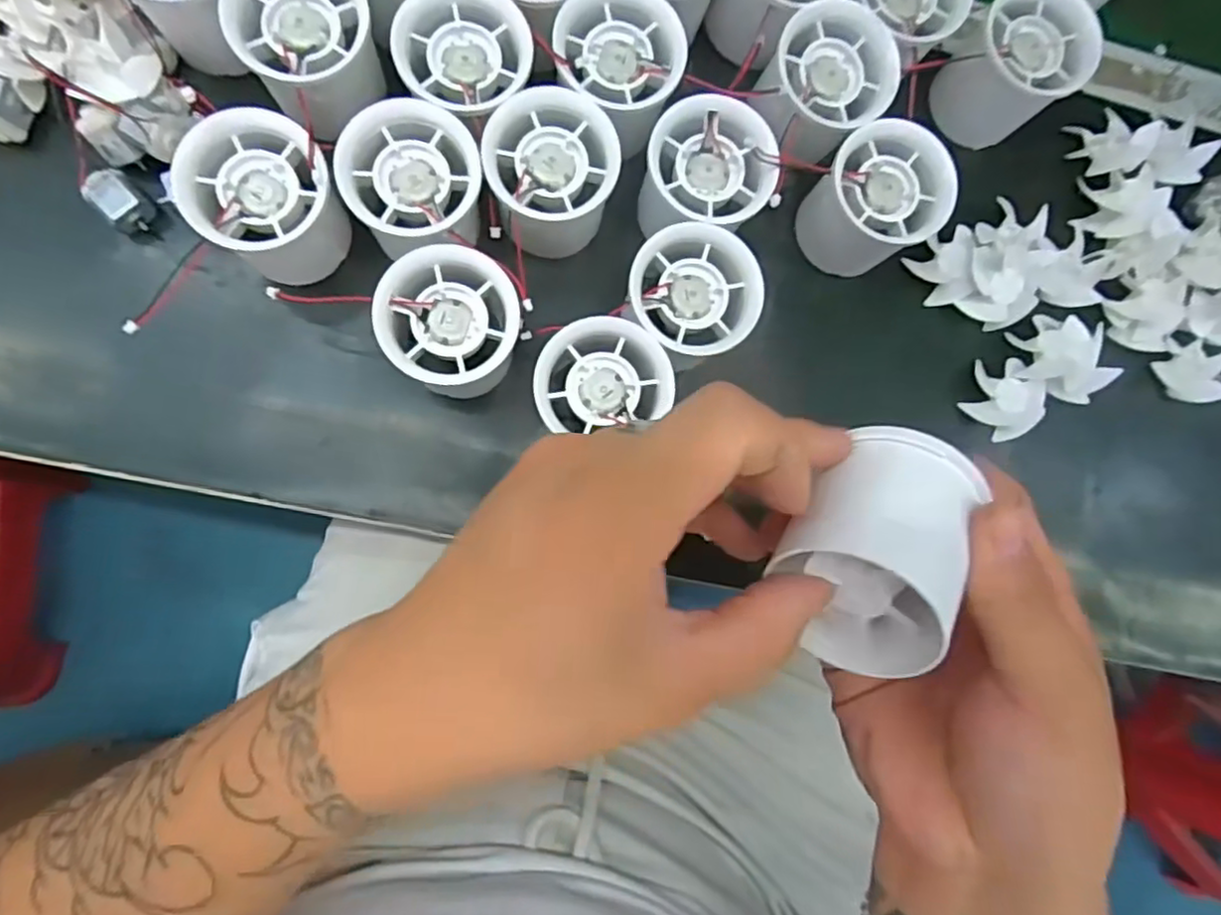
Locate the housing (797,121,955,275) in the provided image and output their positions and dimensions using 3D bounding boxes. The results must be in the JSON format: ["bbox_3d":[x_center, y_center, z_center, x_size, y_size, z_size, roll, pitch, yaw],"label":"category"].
[{"bbox_3d":[0.123,-0.120,0.314,0.052,0.048,0.055,1,85,-7],"label":"housing"}]

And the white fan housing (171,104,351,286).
[{"bbox_3d":[-0.146,-0.109,0.285,0.054,0.051,0.052,1,85,-7],"label":"white fan housing"}]

